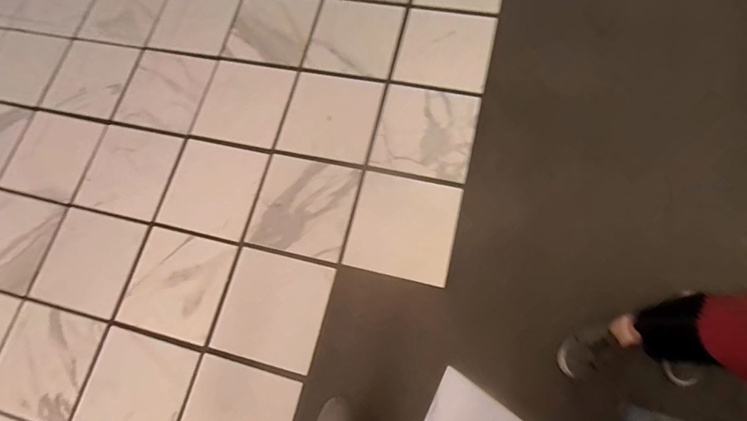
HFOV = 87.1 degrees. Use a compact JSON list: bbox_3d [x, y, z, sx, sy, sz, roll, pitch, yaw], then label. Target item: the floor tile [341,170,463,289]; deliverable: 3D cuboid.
[{"bbox_3d":[0.088,0.045,1.164,0.297,0.018,0.298,12,70,11],"label":"floor tile"}]

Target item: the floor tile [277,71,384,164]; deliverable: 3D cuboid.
[{"bbox_3d":[-0.139,-0.308,1.260,0.289,0.020,0.301,12,76,9],"label":"floor tile"}]

